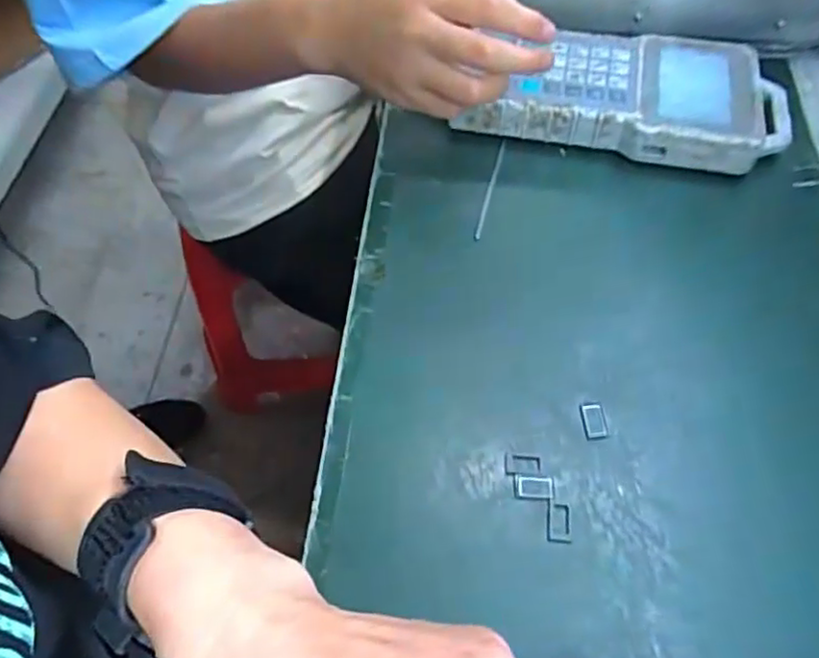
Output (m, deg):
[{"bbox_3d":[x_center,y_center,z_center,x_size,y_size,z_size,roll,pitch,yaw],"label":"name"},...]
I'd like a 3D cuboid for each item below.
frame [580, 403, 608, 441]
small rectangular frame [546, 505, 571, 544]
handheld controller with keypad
[{"bbox_3d":[0.099,0.050,0.344,0.012,0.004,0.019,-6,63,-2],"label":"frame"},{"bbox_3d":[0.074,0.095,0.316,0.012,0.004,0.019,4,59,4],"label":"small rectangular frame"},{"bbox_3d":[0.153,-0.169,0.459,0.224,0.033,0.111,13,60,9],"label":"handheld controller with keypad"}]

